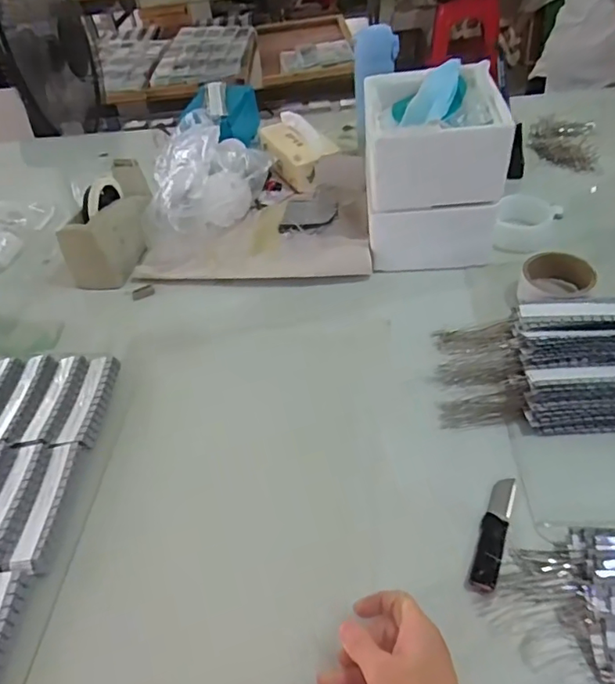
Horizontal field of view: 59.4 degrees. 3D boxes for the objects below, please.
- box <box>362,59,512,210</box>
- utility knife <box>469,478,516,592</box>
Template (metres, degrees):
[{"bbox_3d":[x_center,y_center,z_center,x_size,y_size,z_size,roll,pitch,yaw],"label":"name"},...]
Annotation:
[{"bbox_3d":[0.164,-0.272,0.715,0.161,0.121,0.178,-3,46,6],"label":"box"},{"bbox_3d":[0.173,0.173,0.499,0.023,0.008,0.114,13,49,20],"label":"utility knife"}]

